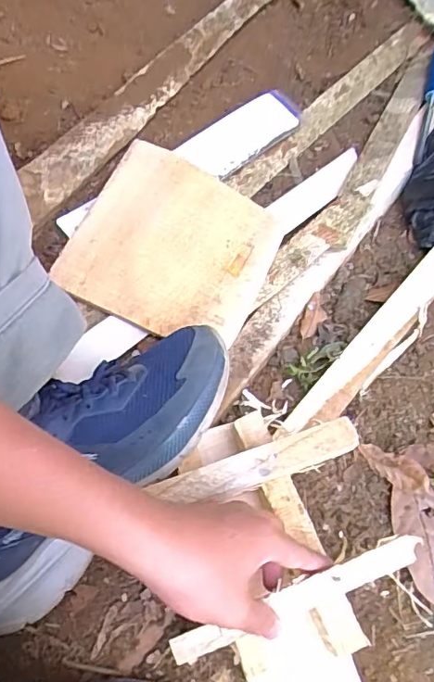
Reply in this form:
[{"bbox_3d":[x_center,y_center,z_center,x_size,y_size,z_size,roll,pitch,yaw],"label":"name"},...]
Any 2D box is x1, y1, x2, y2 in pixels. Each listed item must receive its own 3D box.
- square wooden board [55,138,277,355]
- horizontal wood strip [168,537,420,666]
[{"bbox_3d":[-0.042,-0.099,0.559,0.194,0.010,0.191,26,70,-5],"label":"square wooden board"},{"bbox_3d":[0.061,0.188,0.386,0.193,0.021,0.019,-19,64,-11],"label":"horizontal wood strip"}]

